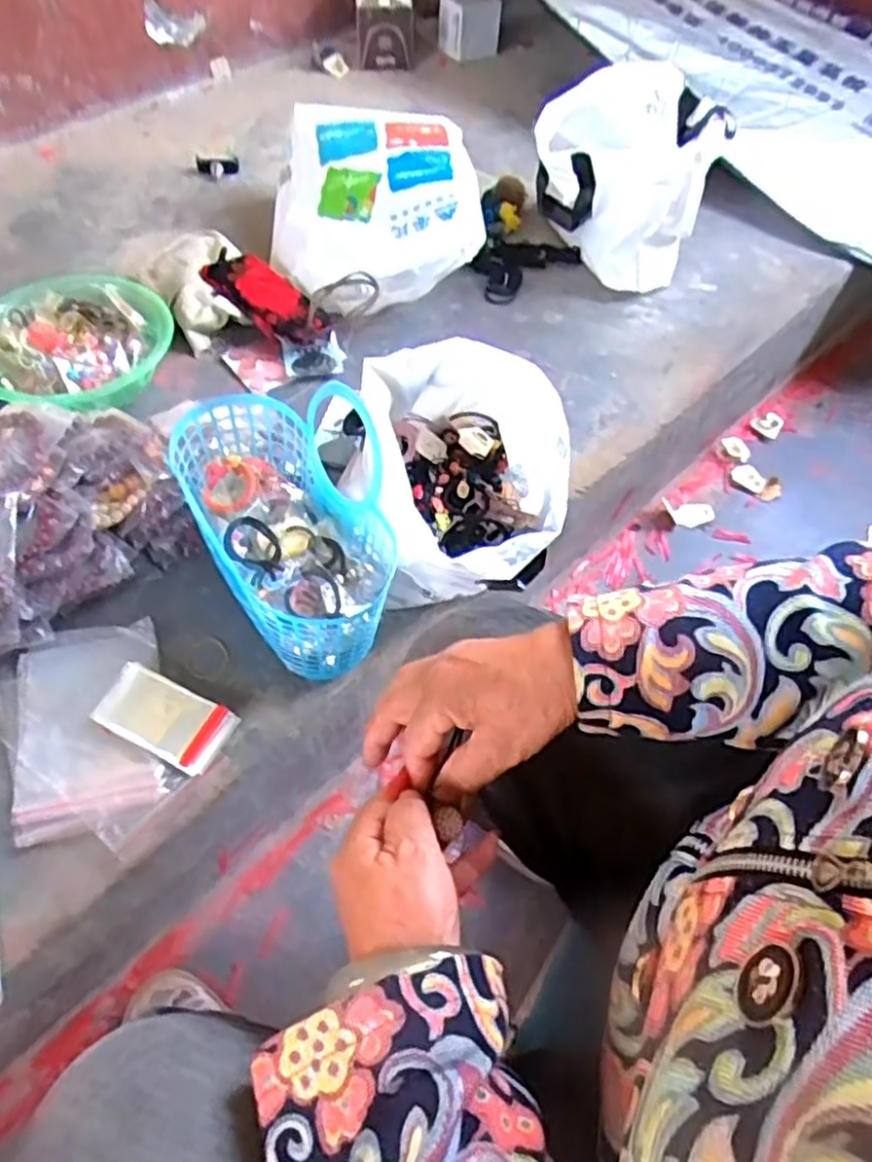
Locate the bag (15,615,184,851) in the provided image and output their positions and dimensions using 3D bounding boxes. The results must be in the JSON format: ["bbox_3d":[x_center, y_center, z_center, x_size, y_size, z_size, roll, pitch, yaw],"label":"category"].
[{"bbox_3d":[-0.316,0.139,0.679,0.131,0.012,0.212,-14,57,-13],"label":"bag"}]

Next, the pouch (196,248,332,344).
[{"bbox_3d":[-0.229,-0.385,1.026,0.198,0.045,0.098,36,61,20],"label":"pouch"}]

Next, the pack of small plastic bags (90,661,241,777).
[{"bbox_3d":[-0.254,0.126,0.693,0.125,0.008,0.066,23,57,12],"label":"pack of small plastic bags"}]

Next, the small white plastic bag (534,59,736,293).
[{"bbox_3d":[0.275,-0.598,1.095,0.241,0.213,0.229,22,57,12],"label":"small white plastic bag"}]

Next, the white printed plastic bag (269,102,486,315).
[{"bbox_3d":[-0.094,-0.536,1.081,0.282,0.139,0.335,-4,56,-6],"label":"white printed plastic bag"}]

